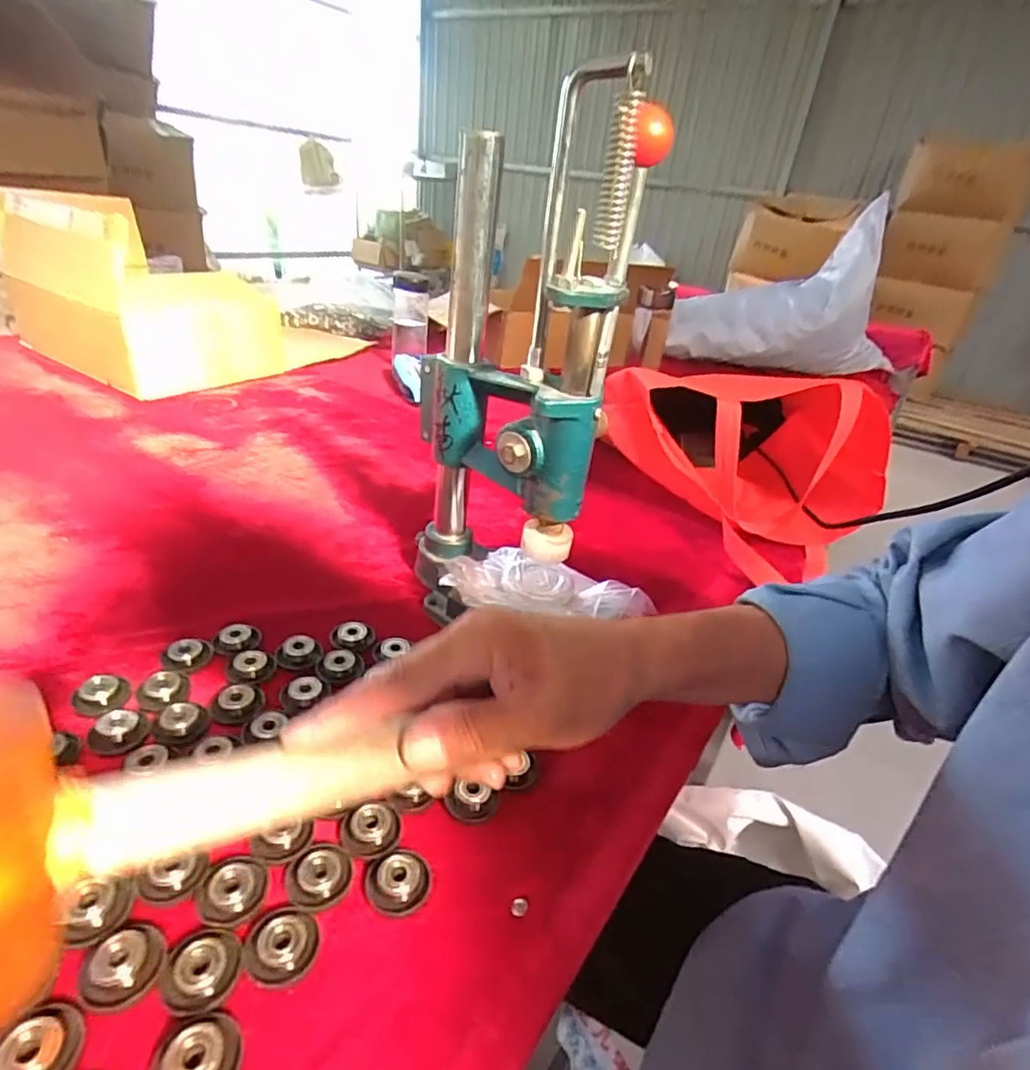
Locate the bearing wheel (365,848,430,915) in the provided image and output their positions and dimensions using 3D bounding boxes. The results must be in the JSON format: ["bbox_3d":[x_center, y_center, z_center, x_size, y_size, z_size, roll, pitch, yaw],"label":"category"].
[{"bbox_3d":[-0.061,0.178,0.305,0.032,0.009,0.031,2,31,-9],"label":"bearing wheel"}]

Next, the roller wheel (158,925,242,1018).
[{"bbox_3d":[-0.140,0.191,0.260,0.033,0.011,0.032,4,30,-6],"label":"roller wheel"}]

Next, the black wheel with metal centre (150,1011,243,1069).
[{"bbox_3d":[-0.128,0.208,0.234,0.032,0.012,0.031,5,30,-3],"label":"black wheel with metal centre"}]

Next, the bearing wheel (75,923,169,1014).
[{"bbox_3d":[-0.172,0.188,0.256,0.032,0.012,0.027,-10,34,-27],"label":"bearing wheel"}]

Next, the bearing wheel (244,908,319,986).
[{"bbox_3d":[-0.109,0.188,0.273,0.031,0.009,0.032,5,30,-3],"label":"bearing wheel"}]

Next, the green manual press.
[{"bbox_3d":[0.006,-0.100,0.433,0.151,0.379,0.117,3,30,-7],"label":"green manual press"}]

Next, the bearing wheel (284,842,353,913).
[{"bbox_3d":[-0.101,0.174,0.300,0.031,0.008,0.029,5,30,-3],"label":"bearing wheel"}]

